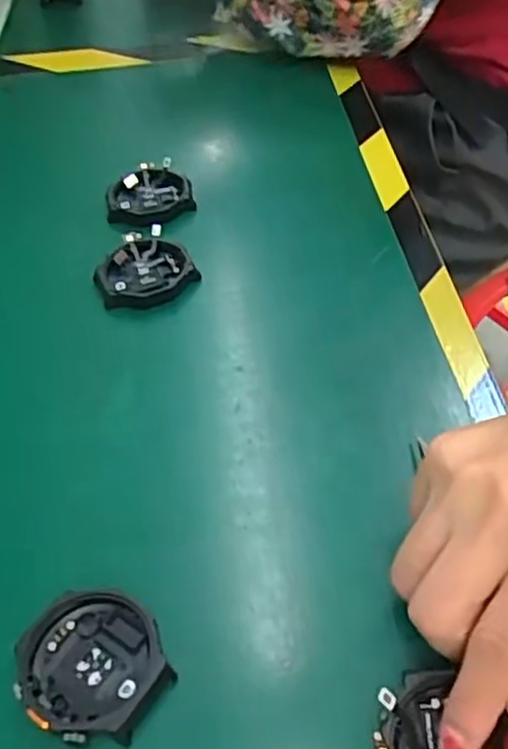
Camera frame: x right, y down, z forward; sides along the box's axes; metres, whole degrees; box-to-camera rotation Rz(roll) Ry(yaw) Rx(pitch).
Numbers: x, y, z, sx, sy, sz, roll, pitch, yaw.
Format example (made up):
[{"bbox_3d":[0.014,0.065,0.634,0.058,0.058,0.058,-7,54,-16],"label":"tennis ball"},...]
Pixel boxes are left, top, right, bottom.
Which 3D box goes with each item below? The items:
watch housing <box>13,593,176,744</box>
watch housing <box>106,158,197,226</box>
[{"bbox_3d":[-0.057,0.102,0.244,0.053,0.009,0.049,-2,49,2],"label":"watch housing"},{"bbox_3d":[-0.067,-0.115,0.438,0.053,0.017,0.049,-12,48,-5],"label":"watch housing"}]

